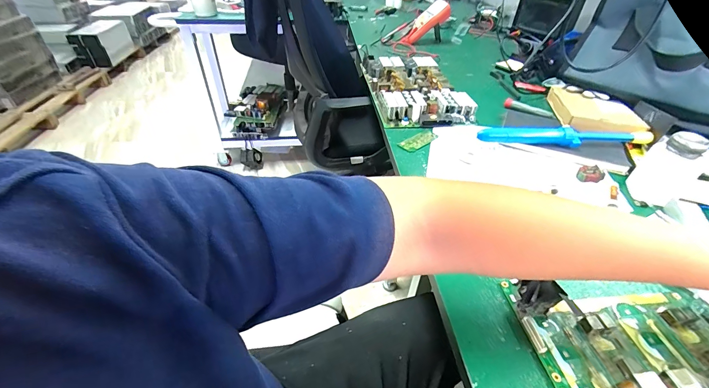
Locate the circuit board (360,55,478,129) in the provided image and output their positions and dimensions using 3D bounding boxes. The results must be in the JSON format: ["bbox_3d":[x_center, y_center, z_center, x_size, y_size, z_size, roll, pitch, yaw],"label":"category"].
[{"bbox_3d":[0.139,-0.263,0.766,0.199,0.043,0.346,-4,41,-7],"label":"circuit board"}]

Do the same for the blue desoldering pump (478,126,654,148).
[{"bbox_3d":[0.383,-0.098,0.574,0.310,0.036,0.034,1,41,-1],"label":"blue desoldering pump"}]

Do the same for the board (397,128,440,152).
[{"bbox_3d":[0.125,-0.102,0.597,0.092,0.006,0.036,-27,48,-29],"label":"board"}]

